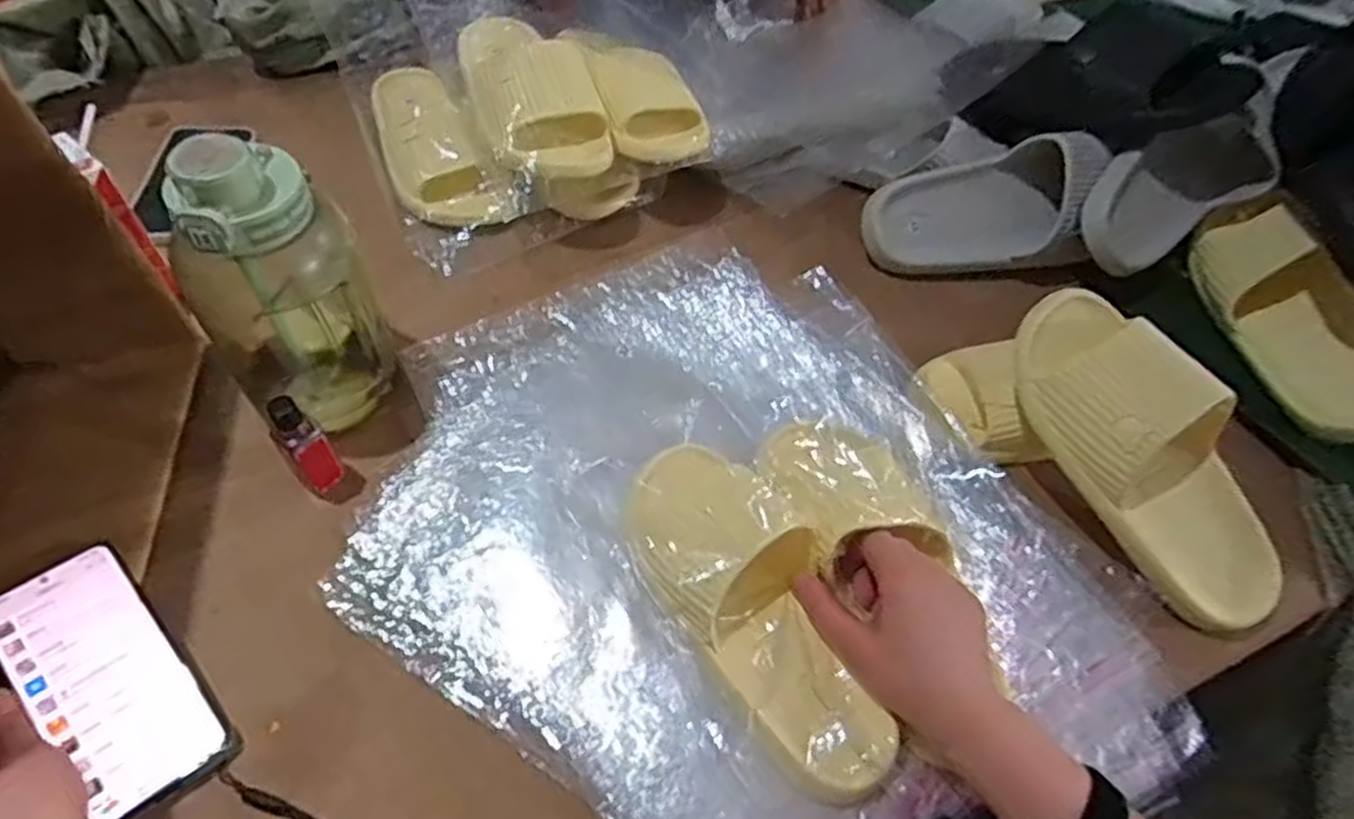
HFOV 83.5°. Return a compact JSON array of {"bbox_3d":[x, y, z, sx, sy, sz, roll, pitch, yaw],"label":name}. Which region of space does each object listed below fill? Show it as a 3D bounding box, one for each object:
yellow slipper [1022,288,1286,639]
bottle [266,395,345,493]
[{"bbox_3d":[0.334,0.031,0.525,0.089,0.078,0.258,-26,82,-21],"label":"yellow slipper"},{"bbox_3d":[-0.247,0.026,0.507,0.027,0.079,0.029,-28,61,-21],"label":"bottle"}]

